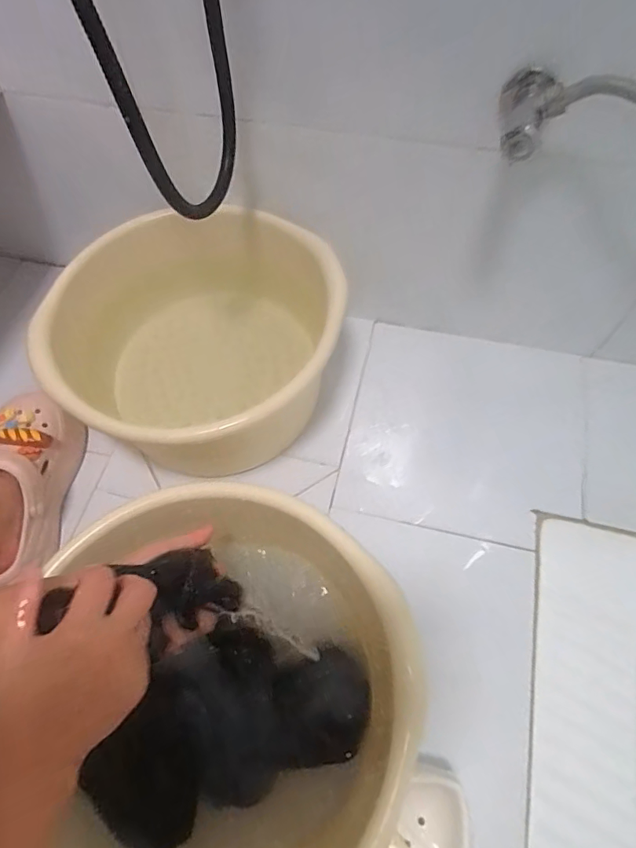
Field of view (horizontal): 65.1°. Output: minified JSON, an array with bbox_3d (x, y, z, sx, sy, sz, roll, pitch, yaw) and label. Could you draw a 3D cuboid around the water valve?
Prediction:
[{"bbox_3d":[0.182,-0.267,0.428,0.043,0.040,0.099,8,62,6],"label":"water valve"}]

